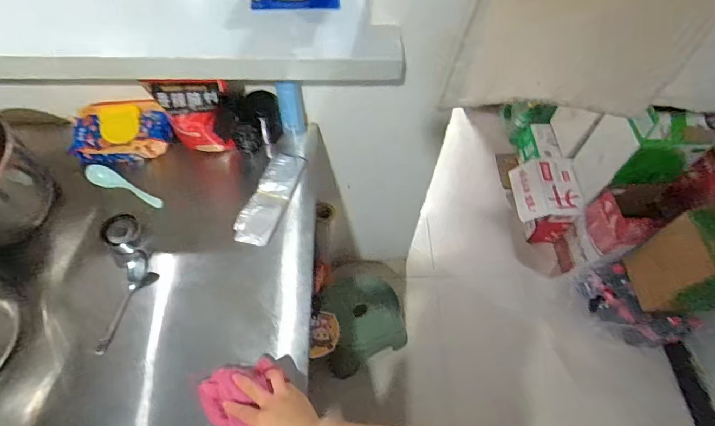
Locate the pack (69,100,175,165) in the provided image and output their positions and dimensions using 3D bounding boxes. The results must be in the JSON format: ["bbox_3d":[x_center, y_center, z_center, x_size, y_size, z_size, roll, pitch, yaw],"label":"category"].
[{"bbox_3d":[-0.494,-0.171,0.833,0.201,0.049,0.121,-5,60,-5],"label":"pack"}]

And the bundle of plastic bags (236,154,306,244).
[{"bbox_3d":[-0.169,-0.033,0.786,0.074,0.022,0.209,16,60,8],"label":"bundle of plastic bags"}]

